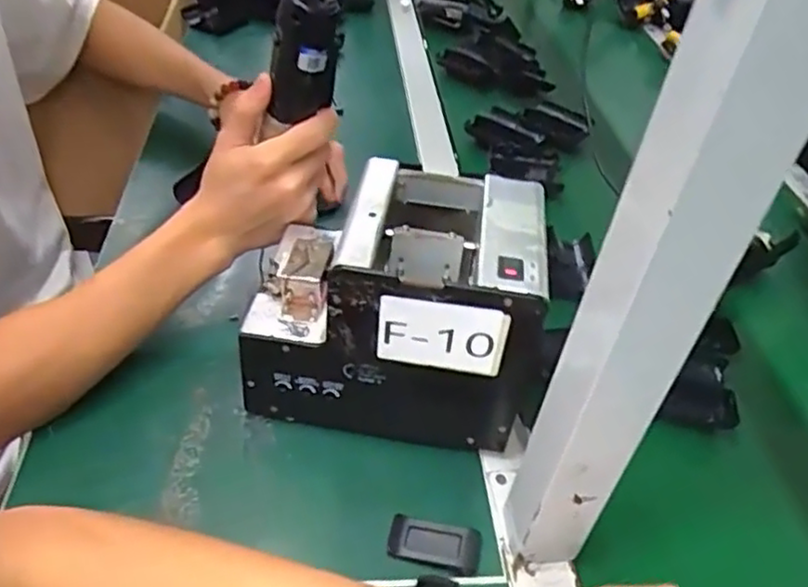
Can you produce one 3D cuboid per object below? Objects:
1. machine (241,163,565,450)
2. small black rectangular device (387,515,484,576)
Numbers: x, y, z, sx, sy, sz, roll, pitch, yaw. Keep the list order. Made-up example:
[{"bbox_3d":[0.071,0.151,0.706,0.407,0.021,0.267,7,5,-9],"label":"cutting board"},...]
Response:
[{"bbox_3d":[-0.008,0.006,0.480,0.178,0.151,0.125,9,41,1],"label":"machine"},{"bbox_3d":[0.019,0.153,0.421,0.056,0.007,0.027,11,40,4],"label":"small black rectangular device"}]

